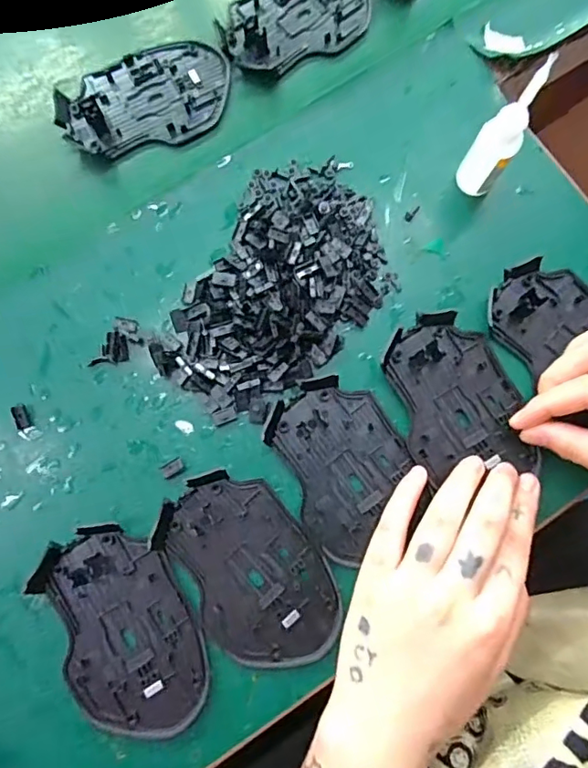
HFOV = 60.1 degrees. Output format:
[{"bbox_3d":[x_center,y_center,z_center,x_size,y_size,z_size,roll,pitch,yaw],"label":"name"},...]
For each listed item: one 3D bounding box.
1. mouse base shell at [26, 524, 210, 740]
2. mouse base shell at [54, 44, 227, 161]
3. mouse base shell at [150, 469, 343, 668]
[{"bbox_3d":[-0.093,0.135,0.277,0.071,0.011,0.112,-22,80,-4],"label":"mouse base shell"},{"bbox_3d":[-0.100,-0.193,0.340,0.113,0.009,0.071,-14,80,-2],"label":"mouse base shell"},{"bbox_3d":[-0.024,0.105,0.282,0.072,0.011,0.112,-34,81,-6],"label":"mouse base shell"}]

